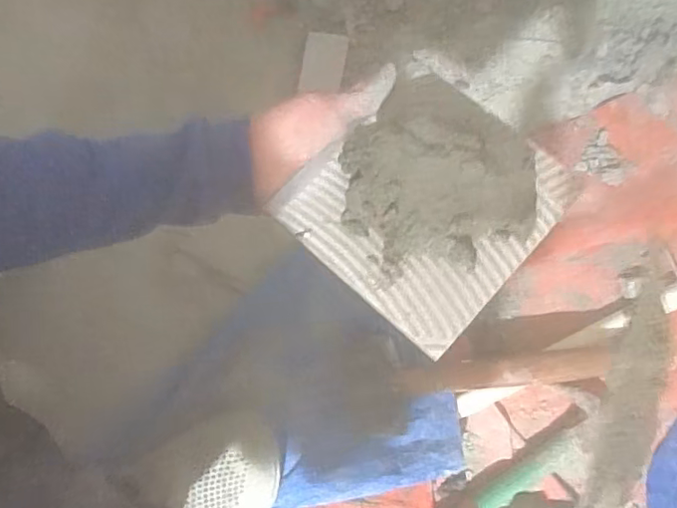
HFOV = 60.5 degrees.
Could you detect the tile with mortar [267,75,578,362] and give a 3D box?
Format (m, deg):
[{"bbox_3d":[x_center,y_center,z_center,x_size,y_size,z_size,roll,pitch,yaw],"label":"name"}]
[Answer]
[{"bbox_3d":[0.056,-0.034,0.358,0.134,0.036,0.140,42,82,7],"label":"tile with mortar"}]

